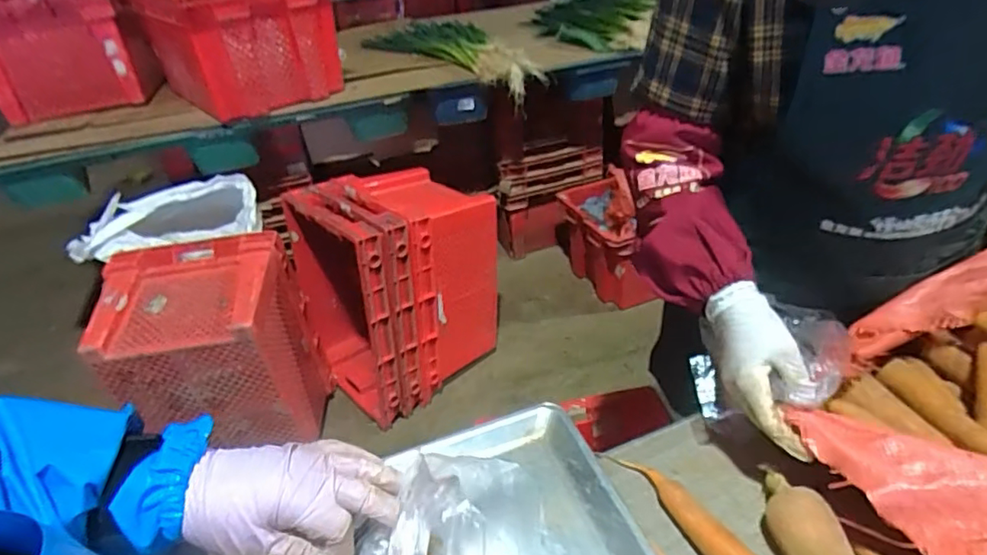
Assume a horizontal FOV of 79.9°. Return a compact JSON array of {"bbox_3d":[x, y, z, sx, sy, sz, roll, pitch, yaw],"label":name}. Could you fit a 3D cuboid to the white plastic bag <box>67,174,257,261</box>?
[{"bbox_3d":[-0.872,-0.154,1.561,0.470,0.104,0.204,-10,34,-5],"label":"white plastic bag"}]

